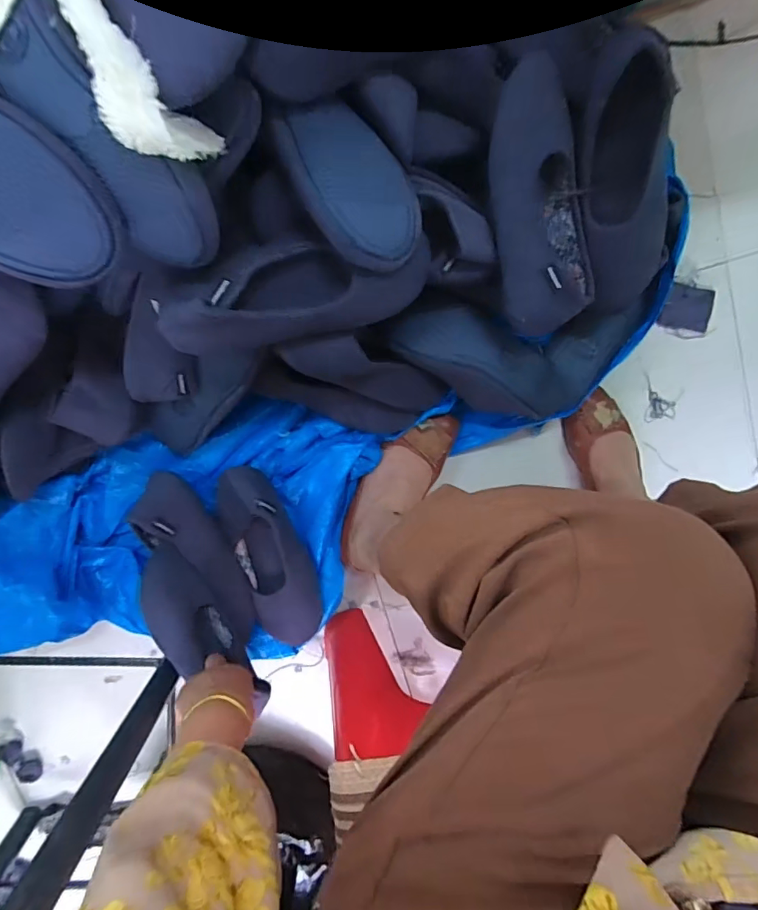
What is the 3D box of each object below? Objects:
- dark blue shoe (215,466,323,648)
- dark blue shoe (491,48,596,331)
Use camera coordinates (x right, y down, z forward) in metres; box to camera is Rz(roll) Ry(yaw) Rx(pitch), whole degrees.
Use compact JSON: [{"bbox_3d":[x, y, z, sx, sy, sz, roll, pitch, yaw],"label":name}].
[{"bbox_3d":[-0.145,0.139,0.634,0.092,0.048,0.250,-15,100,-2],"label":"dark blue shoe"},{"bbox_3d":[0.165,-0.251,0.508,0.097,0.089,0.242,-15,100,-2],"label":"dark blue shoe"}]

